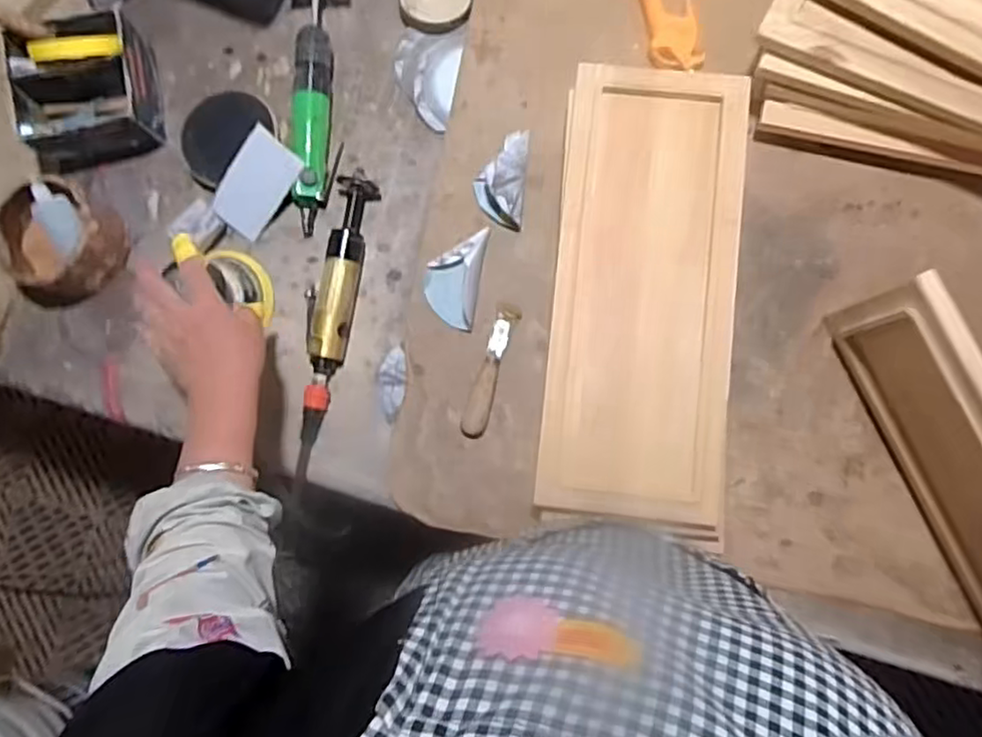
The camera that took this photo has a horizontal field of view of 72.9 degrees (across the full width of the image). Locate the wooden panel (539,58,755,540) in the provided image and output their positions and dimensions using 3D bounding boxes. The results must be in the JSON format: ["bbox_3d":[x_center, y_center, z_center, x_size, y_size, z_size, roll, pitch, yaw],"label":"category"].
[{"bbox_3d":[0.155,-0.080,0.671,0.174,0.017,0.453,6,84,4],"label":"wooden panel"}]

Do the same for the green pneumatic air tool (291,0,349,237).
[{"bbox_3d":[-0.200,-0.303,0.763,0.064,0.040,0.287,-2,84,3],"label":"green pneumatic air tool"}]

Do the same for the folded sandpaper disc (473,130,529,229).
[{"bbox_3d":[0.011,-0.213,0.734,0.053,0.040,0.112,4,84,4],"label":"folded sandpaper disc"}]

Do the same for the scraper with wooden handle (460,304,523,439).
[{"bbox_3d":[-0.001,0.003,0.727,0.028,0.008,0.148,17,85,5],"label":"scraper with wooden handle"}]

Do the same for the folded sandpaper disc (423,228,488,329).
[{"bbox_3d":[-0.042,-0.100,0.728,0.060,0.019,0.109,9,84,5],"label":"folded sandpaper disc"}]

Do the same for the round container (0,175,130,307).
[{"bbox_3d":[-0.498,-0.143,0.762,0.123,0.076,0.131,0,84,3],"label":"round container"}]

